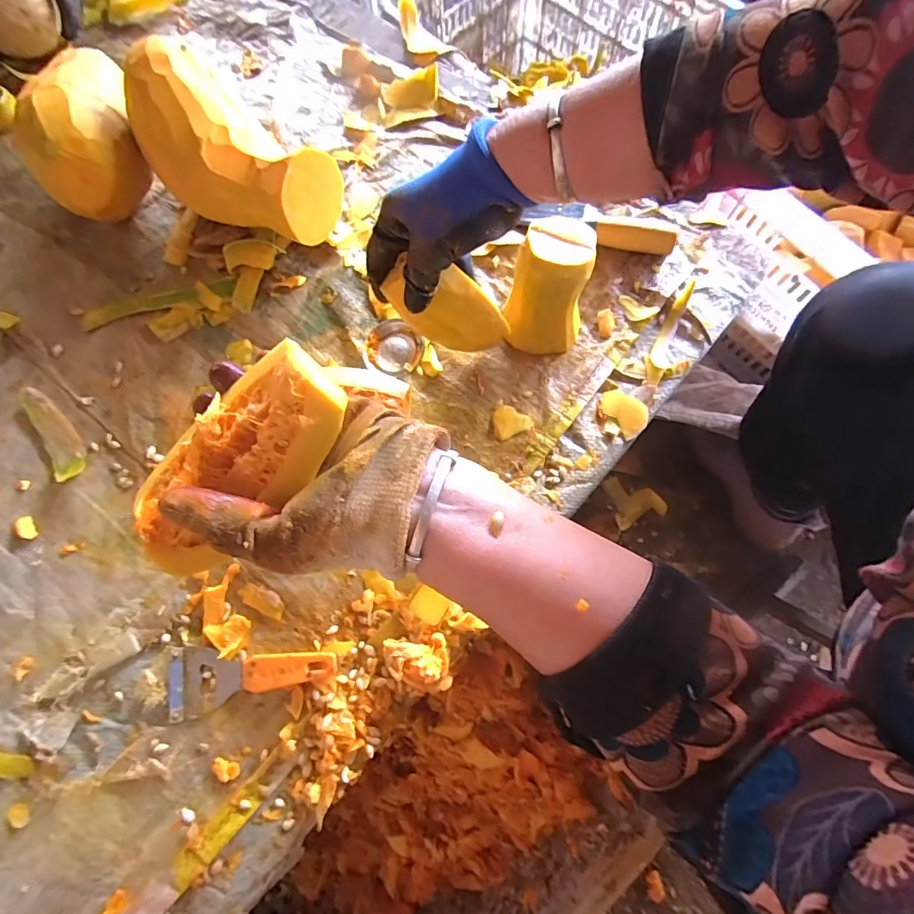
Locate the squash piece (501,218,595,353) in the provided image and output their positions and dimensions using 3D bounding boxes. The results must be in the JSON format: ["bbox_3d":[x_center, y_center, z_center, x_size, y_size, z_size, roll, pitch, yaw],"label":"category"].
[{"bbox_3d":[0.090,-0.157,0.447,0.070,0.109,0.080,22,74,9],"label":"squash piece"}]

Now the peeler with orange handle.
[{"bbox_3d":[-0.173,0.182,0.398,0.145,0.019,0.053,-8,72,-1],"label":"peeler with orange handle"}]

